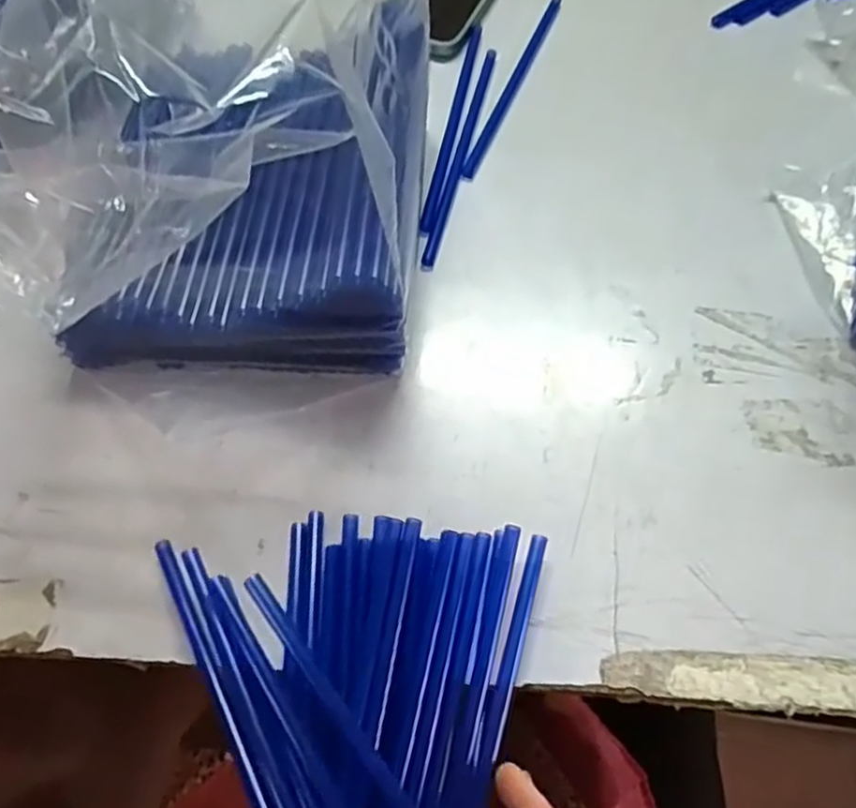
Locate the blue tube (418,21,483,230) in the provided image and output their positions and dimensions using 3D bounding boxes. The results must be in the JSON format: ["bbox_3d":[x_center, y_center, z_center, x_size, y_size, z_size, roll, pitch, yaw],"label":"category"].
[{"bbox_3d":[0.020,-0.210,0.525,0.009,0.004,0.222,10,62,6],"label":"blue tube"}]

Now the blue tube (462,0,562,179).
[{"bbox_3d":[0.068,-0.251,0.549,0.009,0.004,0.217,19,64,11],"label":"blue tube"}]

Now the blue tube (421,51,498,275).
[{"bbox_3d":[0.025,-0.184,0.512,0.009,0.004,0.218,11,63,7],"label":"blue tube"}]

